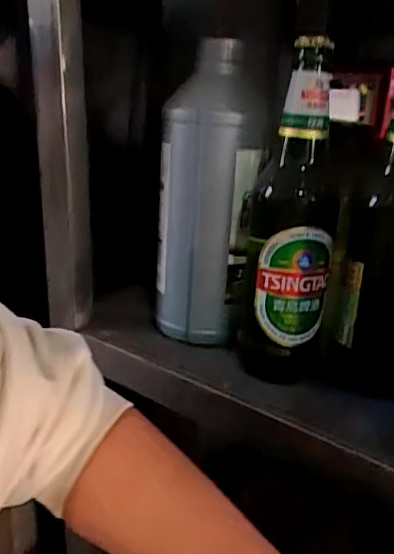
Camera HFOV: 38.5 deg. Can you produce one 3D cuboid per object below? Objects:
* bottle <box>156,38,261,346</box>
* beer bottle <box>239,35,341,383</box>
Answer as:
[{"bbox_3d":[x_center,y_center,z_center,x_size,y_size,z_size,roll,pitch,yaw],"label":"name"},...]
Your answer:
[{"bbox_3d":[0.006,-0.066,0.477,0.074,0.238,0.063,0,21,-8],"label":"bottle"},{"bbox_3d":[0.074,-0.044,0.433,0.065,0.247,0.057,5,21,4],"label":"beer bottle"}]

